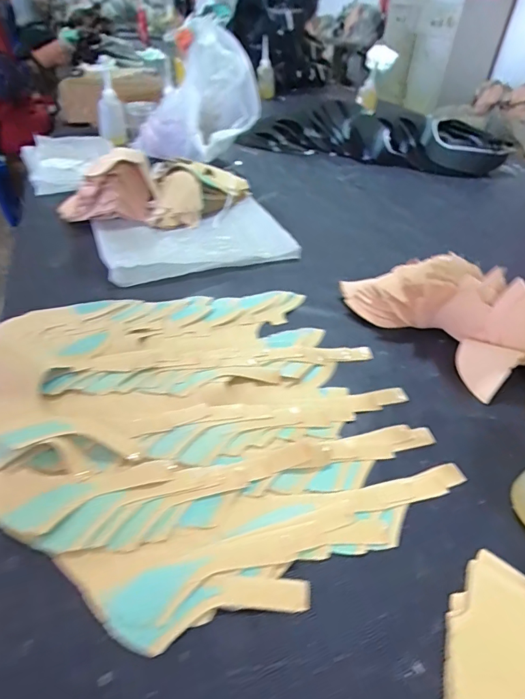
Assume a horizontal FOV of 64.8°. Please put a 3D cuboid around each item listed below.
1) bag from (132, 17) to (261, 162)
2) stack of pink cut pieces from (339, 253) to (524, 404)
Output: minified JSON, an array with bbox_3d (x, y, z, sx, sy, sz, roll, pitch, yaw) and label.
[{"bbox_3d":[-0.127,-0.541,0.897,0.232,0.222,0.225,-27,48,-29],"label":"bag"},{"bbox_3d":[0.230,-0.066,0.499,0.145,0.097,0.238,-27,49,-29],"label":"stack of pink cut pieces"}]

